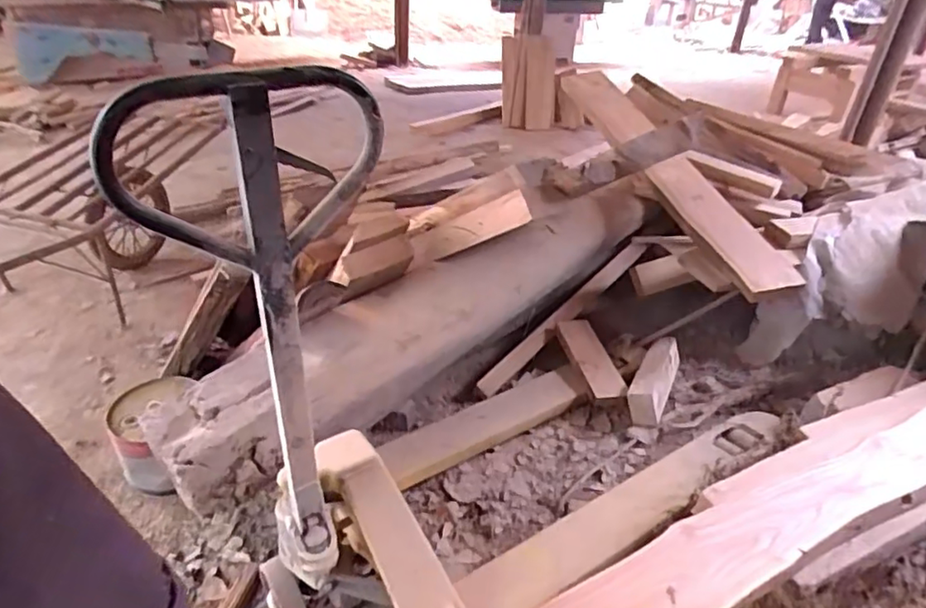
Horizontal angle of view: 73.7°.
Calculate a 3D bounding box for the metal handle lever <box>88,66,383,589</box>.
[{"bbox_3d":[-0.255,0.095,1.087,0.390,0.996,0.096,-31,42,-29],"label":"metal handle lever"}]

